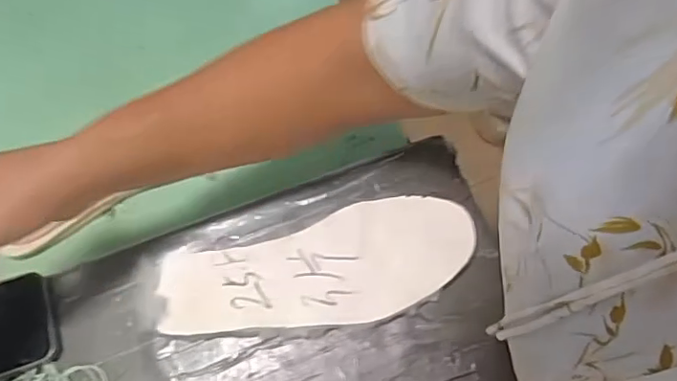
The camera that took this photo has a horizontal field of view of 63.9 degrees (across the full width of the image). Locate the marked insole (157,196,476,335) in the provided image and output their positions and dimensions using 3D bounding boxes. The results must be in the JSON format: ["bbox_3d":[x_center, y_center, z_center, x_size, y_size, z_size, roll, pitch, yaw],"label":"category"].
[{"bbox_3d":[-0.014,0.066,0.445,0.255,0.004,0.090,-14,70,-4],"label":"marked insole"}]

